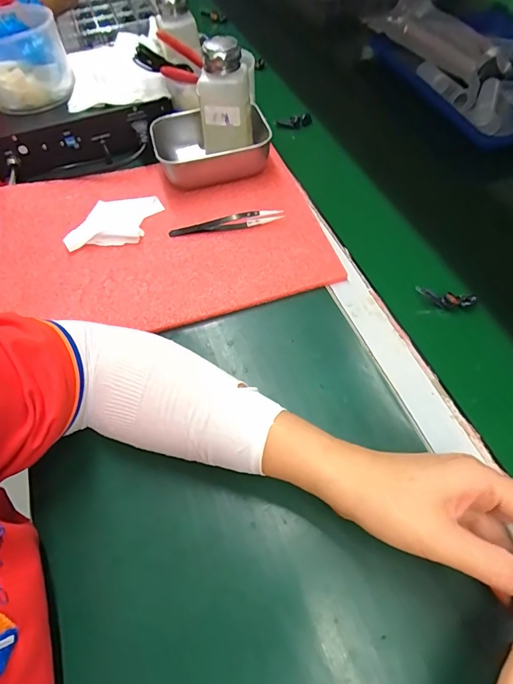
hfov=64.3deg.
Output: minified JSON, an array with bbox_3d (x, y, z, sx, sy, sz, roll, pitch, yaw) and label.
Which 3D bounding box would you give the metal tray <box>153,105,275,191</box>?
[{"bbox_3d":[-0.051,-0.234,0.488,0.138,0.039,0.101,-14,57,-4],"label":"metal tray"}]

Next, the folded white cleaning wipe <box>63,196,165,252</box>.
[{"bbox_3d":[-0.157,-0.135,0.455,0.069,0.007,0.092,14,60,13],"label":"folded white cleaning wipe"}]

